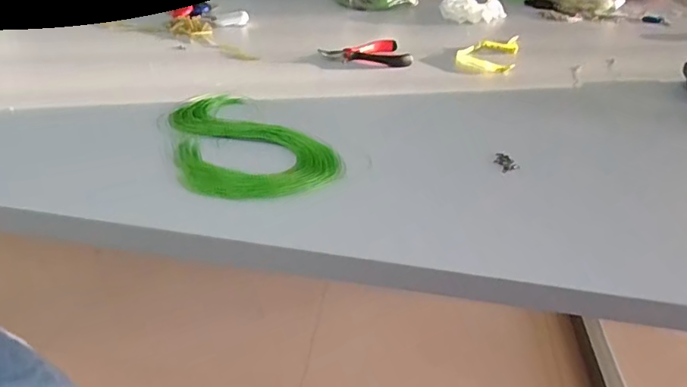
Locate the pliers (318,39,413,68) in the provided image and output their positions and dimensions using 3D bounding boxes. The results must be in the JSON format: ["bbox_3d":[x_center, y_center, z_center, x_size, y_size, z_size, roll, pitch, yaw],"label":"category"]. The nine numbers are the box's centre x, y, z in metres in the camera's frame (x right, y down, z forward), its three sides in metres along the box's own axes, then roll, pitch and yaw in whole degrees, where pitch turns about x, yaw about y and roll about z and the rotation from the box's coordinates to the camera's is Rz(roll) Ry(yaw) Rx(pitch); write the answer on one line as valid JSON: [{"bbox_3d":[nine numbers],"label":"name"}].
[{"bbox_3d":[0.030,-0.193,0.702,0.118,0.015,0.067,4,34,-3],"label":"pliers"}]

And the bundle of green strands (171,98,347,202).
[{"bbox_3d":[-0.091,-0.051,0.472,0.129,0.011,0.182,-13,38,-26],"label":"bundle of green strands"}]

